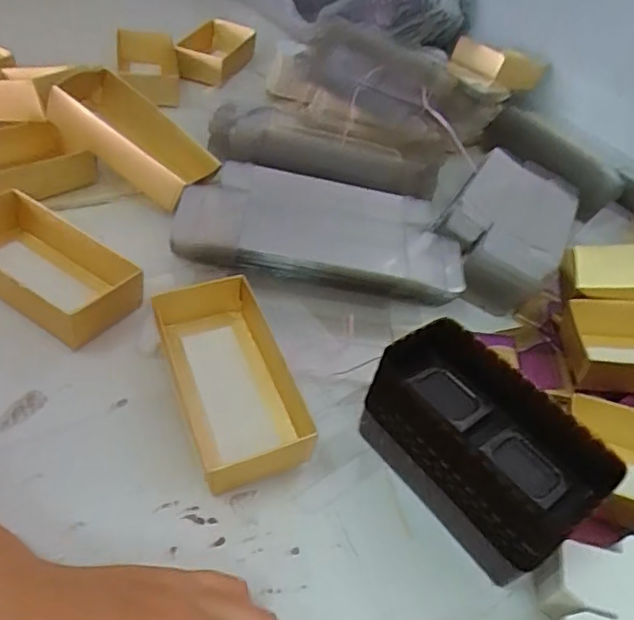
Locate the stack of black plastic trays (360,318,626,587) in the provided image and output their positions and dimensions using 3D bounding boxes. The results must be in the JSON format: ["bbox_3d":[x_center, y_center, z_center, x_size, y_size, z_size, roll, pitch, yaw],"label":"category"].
[{"bbox_3d":[0.079,0.070,0.294,0.064,0.060,0.117,-24,55,-35],"label":"stack of black plastic trays"}]

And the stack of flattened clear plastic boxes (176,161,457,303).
[{"bbox_3d":[0.005,-0.060,0.416,0.205,0.021,0.086,11,62,-7],"label":"stack of flattened clear plastic boxes"}]

